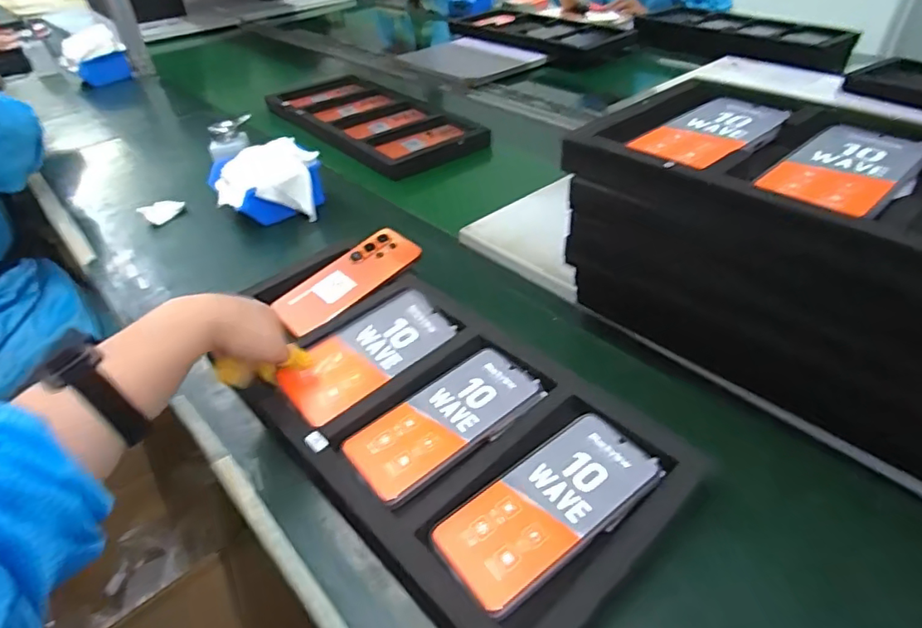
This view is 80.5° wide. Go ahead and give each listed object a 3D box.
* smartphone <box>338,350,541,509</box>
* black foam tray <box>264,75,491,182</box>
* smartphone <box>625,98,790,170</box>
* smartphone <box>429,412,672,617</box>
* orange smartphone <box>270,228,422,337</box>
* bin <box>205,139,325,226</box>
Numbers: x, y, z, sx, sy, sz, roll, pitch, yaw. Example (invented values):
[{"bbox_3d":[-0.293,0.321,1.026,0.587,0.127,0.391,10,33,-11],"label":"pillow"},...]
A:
[{"bbox_3d":[-0.012,0.091,0.465,0.165,0.006,0.080,-31,48,-25],"label":"smartphone"},{"bbox_3d":[-0.188,-0.391,1.079,0.225,0.029,0.491,-30,47,-29],"label":"black foam tray"},{"bbox_3d":[0.223,-0.165,0.484,0.154,0.007,0.074,-30,47,-24],"label":"smartphone"},{"bbox_3d":[0.066,0.140,0.399,0.164,0.007,0.077,-29,47,-24],"label":"smartphone"},{"bbox_3d":[-0.129,-0.041,0.622,0.169,0.009,0.082,-38,51,-21],"label":"orange smartphone"},{"bbox_3d":[-0.281,-0.188,0.792,0.153,0.079,0.124,-15,41,-15],"label":"bin"}]

